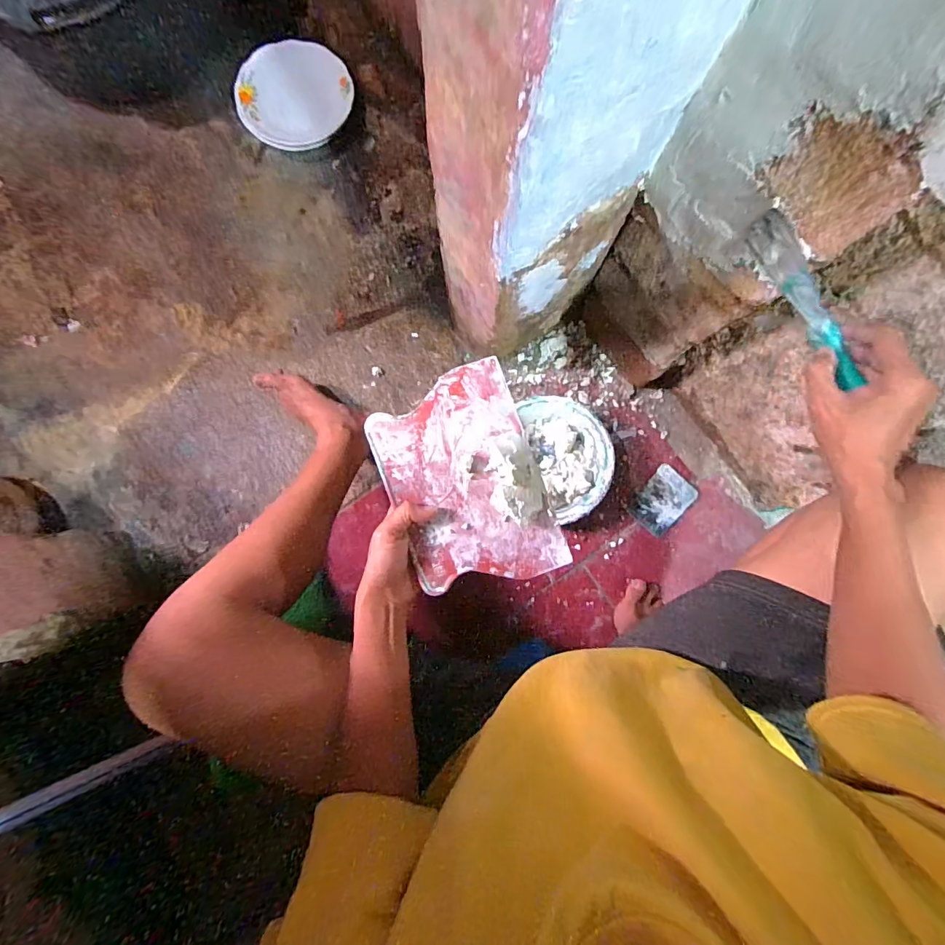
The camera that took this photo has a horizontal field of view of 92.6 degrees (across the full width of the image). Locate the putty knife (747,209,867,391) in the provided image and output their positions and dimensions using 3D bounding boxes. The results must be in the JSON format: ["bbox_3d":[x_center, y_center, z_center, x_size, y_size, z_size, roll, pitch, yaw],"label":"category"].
[{"bbox_3d":[0.286,-0.148,0.389,0.014,0.046,0.160,-24,83,-3],"label":"putty knife"}]

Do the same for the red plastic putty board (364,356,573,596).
[{"bbox_3d":[-0.005,0.009,0.424,0.138,0.025,0.205,-21,86,-3],"label":"red plastic putty board"}]

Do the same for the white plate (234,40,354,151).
[{"bbox_3d":[-0.332,-0.717,0.858,0.206,0.033,0.205,0,85,-1],"label":"white plate"}]

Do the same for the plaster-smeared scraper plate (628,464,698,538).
[{"bbox_3d":[0.318,0.047,0.755,0.075,0.012,0.104,41,85,2],"label":"plaster-smeared scraper plate"}]

